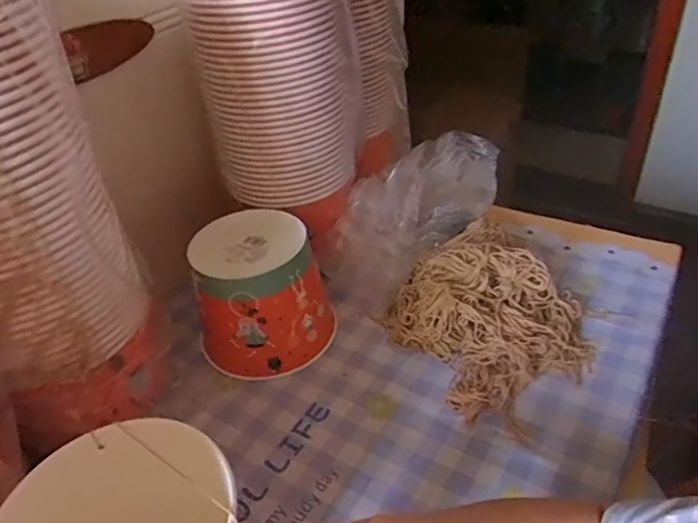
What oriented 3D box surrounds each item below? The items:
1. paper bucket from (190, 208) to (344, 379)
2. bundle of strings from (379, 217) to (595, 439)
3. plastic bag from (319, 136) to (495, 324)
[{"bbox_3d":[-0.098,0.034,0.644,0.147,0.140,0.142,-10,38,-5],"label":"paper bucket"},{"bbox_3d":[0.159,0.049,0.629,0.226,0.070,0.219,-29,43,-27],"label":"bundle of strings"},{"bbox_3d":[0.105,-0.077,0.759,0.105,0.116,0.338,24,47,33],"label":"plastic bag"}]

